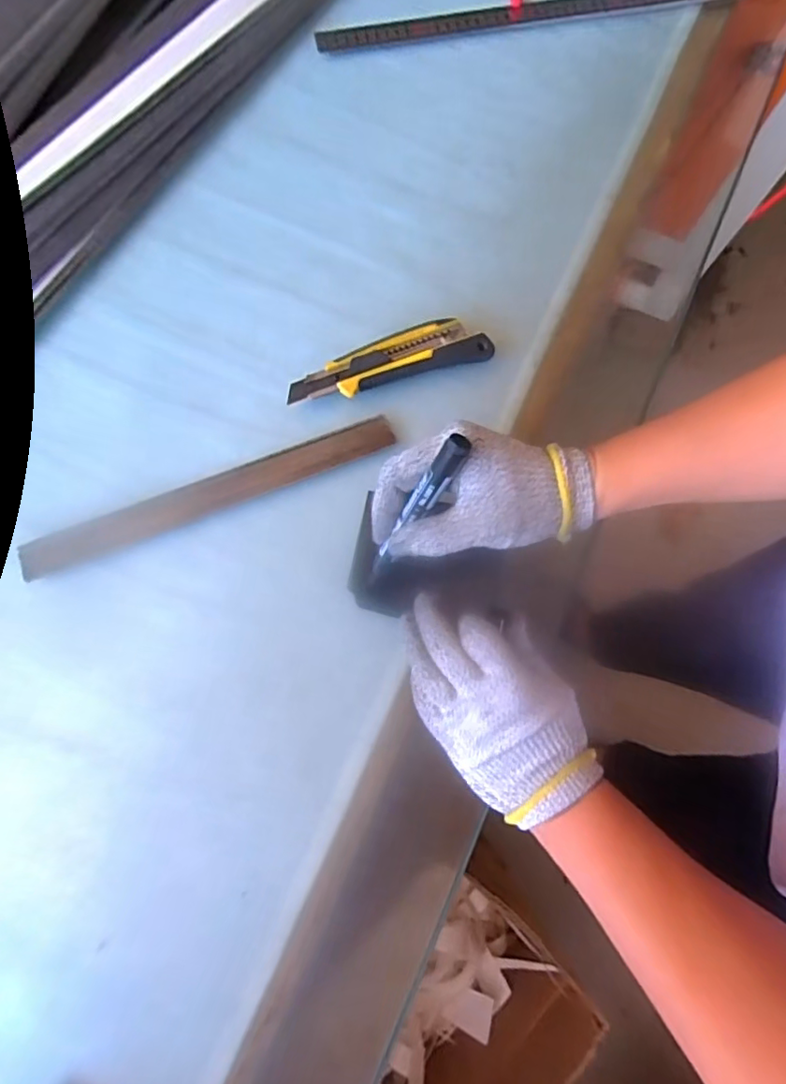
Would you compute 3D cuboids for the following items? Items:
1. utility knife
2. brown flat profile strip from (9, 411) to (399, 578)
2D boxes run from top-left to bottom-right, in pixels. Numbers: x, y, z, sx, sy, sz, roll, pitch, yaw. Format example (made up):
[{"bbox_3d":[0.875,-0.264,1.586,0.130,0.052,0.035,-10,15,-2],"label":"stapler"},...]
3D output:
[{"bbox_3d":[-0.004,-0.143,0.452,0.160,0.028,0.038,-17,77,-3],"label":"utility knife"},{"bbox_3d":[-0.141,-0.037,0.432,0.291,0.004,0.027,-21,87,-3],"label":"brown flat profile strip"}]

